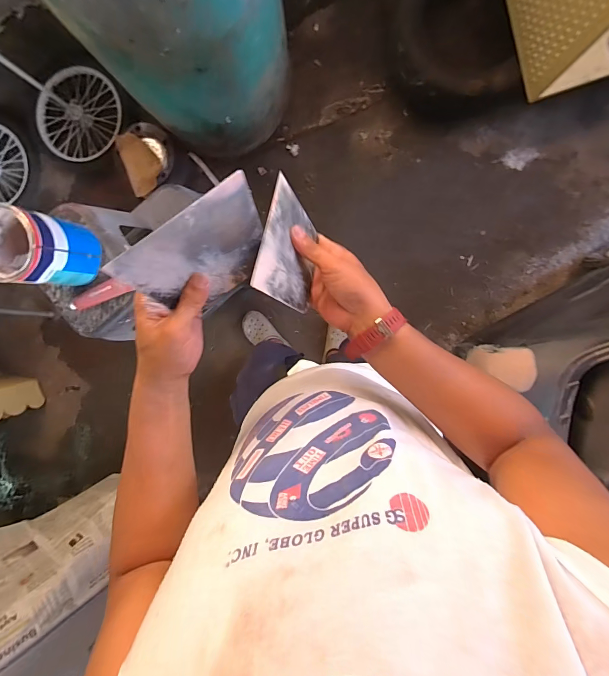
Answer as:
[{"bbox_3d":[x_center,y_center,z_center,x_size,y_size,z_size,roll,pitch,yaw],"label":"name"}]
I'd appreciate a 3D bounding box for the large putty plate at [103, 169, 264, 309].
[{"bbox_3d":[-0.098,-0.080,0.341,0.140,0.096,0.004,-37,50,-1],"label":"large putty plate"}]

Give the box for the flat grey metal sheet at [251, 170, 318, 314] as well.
[{"bbox_3d":[-0.016,-0.101,0.399,0.006,0.095,0.139,-2,67,33],"label":"flat grey metal sheet"}]

